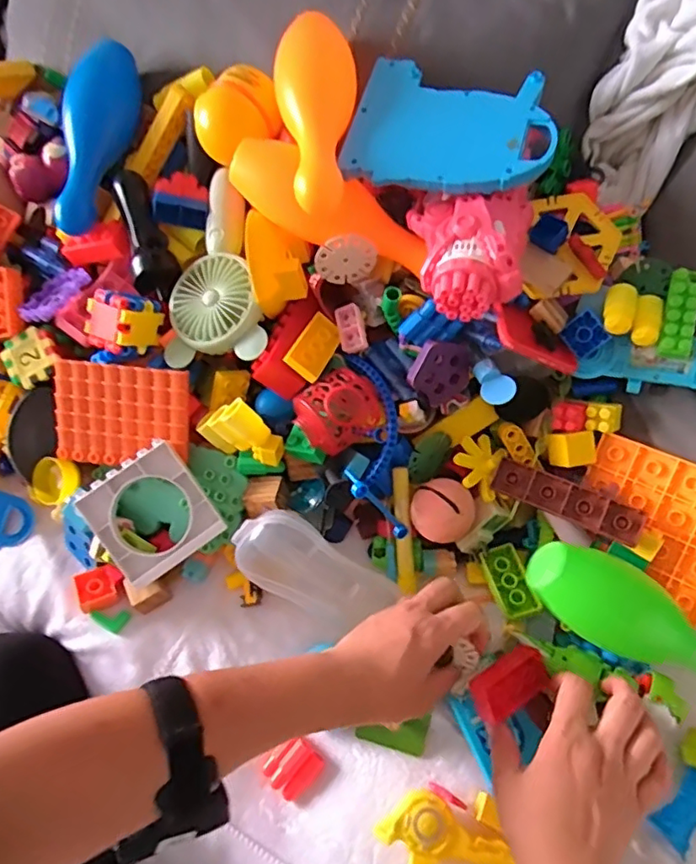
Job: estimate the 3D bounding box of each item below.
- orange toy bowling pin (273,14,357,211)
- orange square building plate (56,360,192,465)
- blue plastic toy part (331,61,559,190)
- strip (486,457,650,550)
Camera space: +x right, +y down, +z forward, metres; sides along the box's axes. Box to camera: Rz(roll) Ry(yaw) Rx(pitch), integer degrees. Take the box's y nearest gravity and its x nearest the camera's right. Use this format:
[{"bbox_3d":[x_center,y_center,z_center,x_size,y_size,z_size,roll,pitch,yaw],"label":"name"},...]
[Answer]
[{"bbox_3d":[-0.023,-0.252,0.461,0.065,0.051,0.182,-4,64,0],"label":"orange toy bowling pin"},{"bbox_3d":[-0.204,-0.015,0.527,0.122,0.008,0.090,5,100,8],"label":"orange square building plate"},{"bbox_3d":[0.076,-0.236,0.442,0.150,0.022,0.123,7,64,6],"label":"blue plastic toy part"},{"bbox_3d":[0.189,0.059,0.505,0.124,0.015,0.034,26,94,18],"label":"strip"}]

